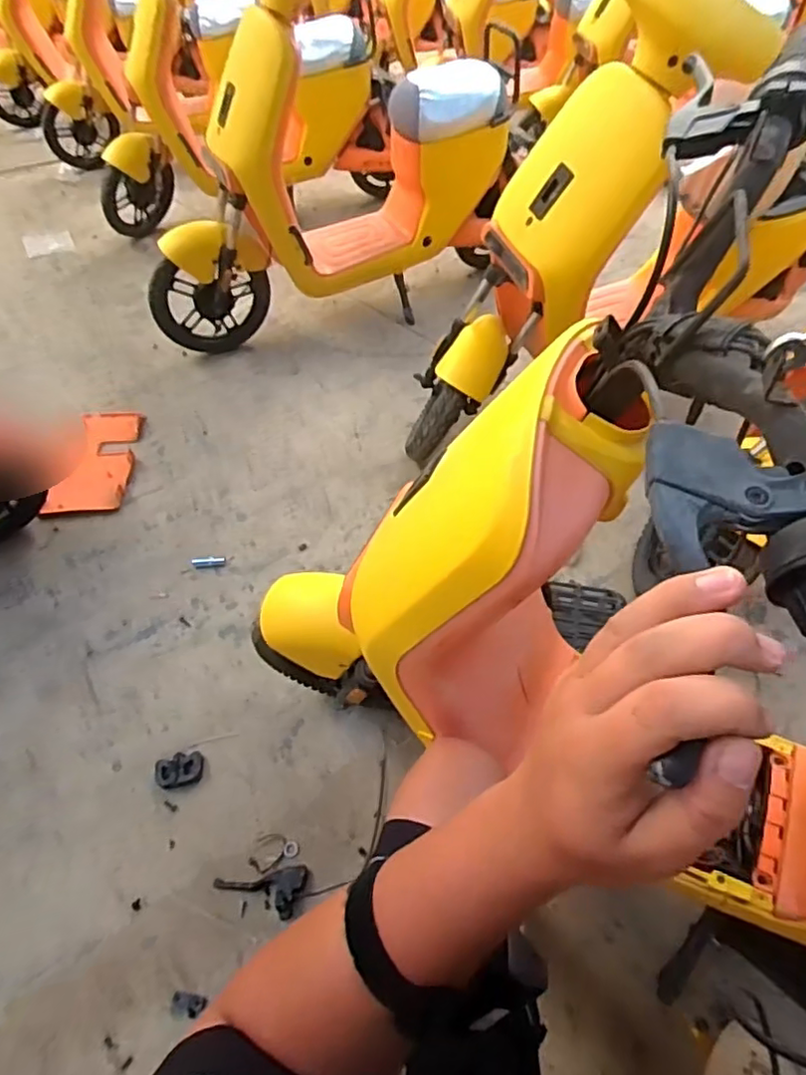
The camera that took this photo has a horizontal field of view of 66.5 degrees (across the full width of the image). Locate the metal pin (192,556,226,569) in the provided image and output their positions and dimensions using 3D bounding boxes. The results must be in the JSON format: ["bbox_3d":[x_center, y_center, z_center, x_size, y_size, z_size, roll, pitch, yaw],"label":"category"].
[{"bbox_3d":[-0.458,0.058,1.449,0.077,0.019,0.019,-7,49,-4],"label":"metal pin"}]

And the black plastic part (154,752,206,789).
[{"bbox_3d":[-0.406,0.423,1.121,0.083,0.017,0.055,-11,50,-8],"label":"black plastic part"}]

